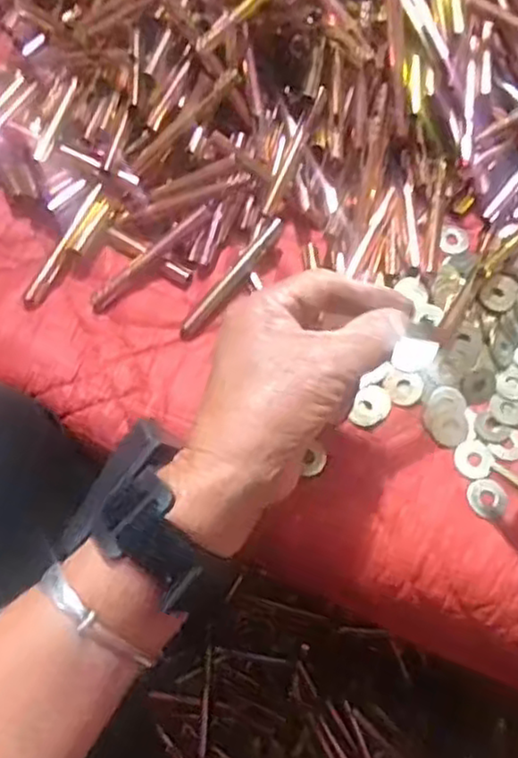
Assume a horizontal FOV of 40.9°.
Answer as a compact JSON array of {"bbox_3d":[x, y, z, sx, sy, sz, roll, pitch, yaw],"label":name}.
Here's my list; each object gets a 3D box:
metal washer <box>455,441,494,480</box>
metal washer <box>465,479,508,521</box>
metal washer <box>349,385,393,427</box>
[{"bbox_3d":[0.123,0.045,0.393,0.022,0.004,0.022,0,69,-1],"label":"metal washer"},{"bbox_3d":[0.127,0.067,0.384,0.021,0.004,0.022,0,69,-1],"label":"metal washer"},{"bbox_3d":[0.066,0.016,0.403,0.019,0.004,0.026,29,71,9],"label":"metal washer"}]

